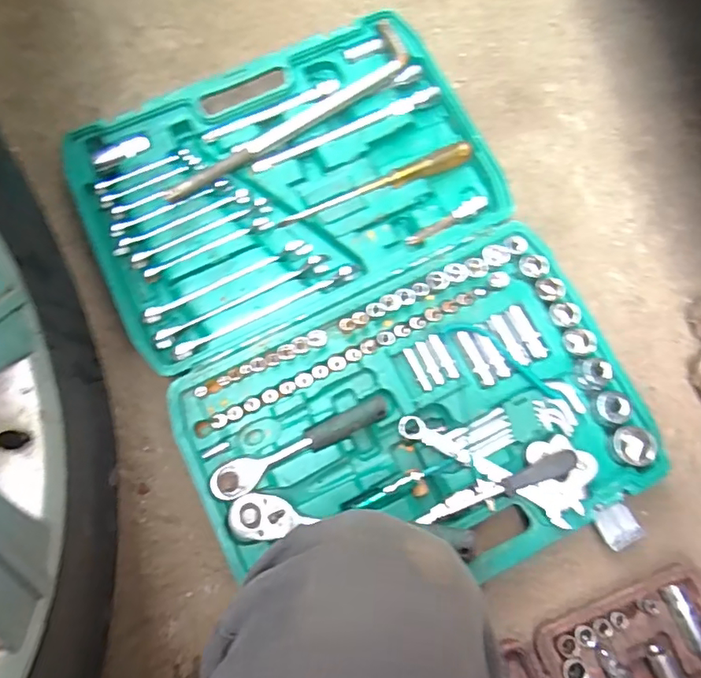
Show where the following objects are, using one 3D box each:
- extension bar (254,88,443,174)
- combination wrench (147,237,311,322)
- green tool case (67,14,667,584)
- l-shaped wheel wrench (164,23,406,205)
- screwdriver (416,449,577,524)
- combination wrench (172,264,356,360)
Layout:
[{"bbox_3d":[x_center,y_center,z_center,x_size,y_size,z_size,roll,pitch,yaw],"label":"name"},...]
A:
[{"bbox_3d":[-0.001,-0.258,0.643,0.252,0.015,0.019,-28,80,-7],"label":"extension bar"},{"bbox_3d":[-0.138,-0.068,0.594,0.201,0.008,0.024,-29,80,-7],"label":"combination wrench"},{"bbox_3d":[0.000,-0.040,0.599,0.473,0.052,0.665,-24,79,-6],"label":"green tool case"},{"bbox_3d":[-0.071,-0.264,0.629,0.340,0.019,0.052,-39,81,-9],"label":"l-shaped wheel wrench"},{"bbox_3d":[0.148,0.154,0.531,0.170,0.028,0.018,-24,79,7],"label":"screwdriver"},{"bbox_3d":[-0.096,-0.032,0.585,0.216,0.008,0.017,-27,80,-7],"label":"combination wrench"}]

